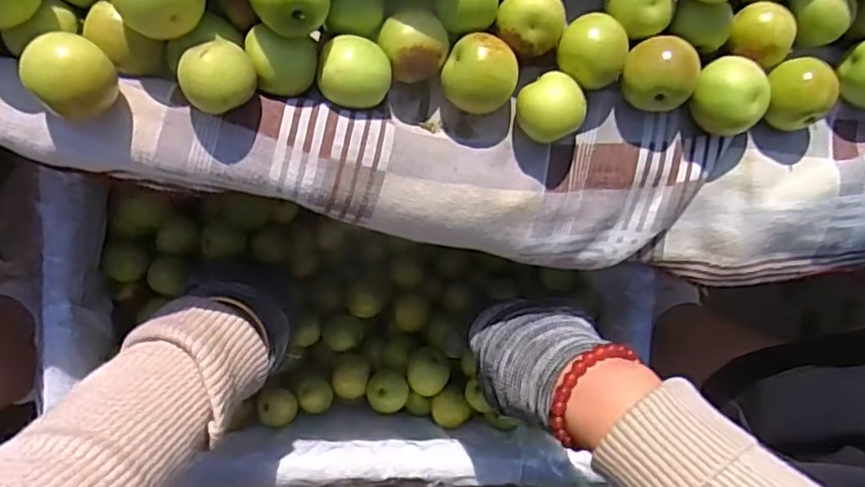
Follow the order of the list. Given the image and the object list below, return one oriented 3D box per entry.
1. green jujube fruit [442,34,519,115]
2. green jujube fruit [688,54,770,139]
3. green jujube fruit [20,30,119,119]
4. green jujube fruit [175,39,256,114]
[{"bbox_3d":[0.022,-0.078,0.301,0.033,0.026,0.031,-1,95,-7],"label":"green jujube fruit"},{"bbox_3d":[0.143,-0.071,0.317,0.032,0.027,0.036,-10,96,-7],"label":"green jujube fruit"},{"bbox_3d":[-0.142,-0.066,0.256,0.029,0.031,0.029,-1,95,-7],"label":"green jujube fruit"},{"bbox_3d":[-0.088,-0.068,0.265,0.028,0.026,0.026,-1,95,-7],"label":"green jujube fruit"}]

